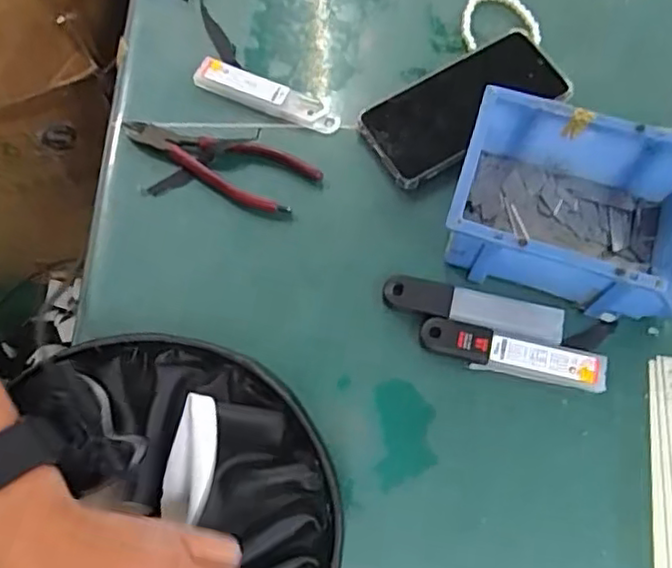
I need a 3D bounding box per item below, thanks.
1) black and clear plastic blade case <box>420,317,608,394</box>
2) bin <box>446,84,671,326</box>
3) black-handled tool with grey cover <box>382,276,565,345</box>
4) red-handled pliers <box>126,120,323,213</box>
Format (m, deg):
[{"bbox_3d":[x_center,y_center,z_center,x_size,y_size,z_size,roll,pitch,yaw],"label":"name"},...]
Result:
[{"bbox_3d":[0.124,0.050,0.456,0.128,0.011,0.028,11,70,6],"label":"black and clear plastic blade case"},{"bbox_3d":[0.170,-0.051,0.457,0.169,0.075,0.115,16,70,7],"label":"bin"},{"bbox_3d":[0.099,0.018,0.468,0.126,0.010,0.027,12,70,6],"label":"black-handled tool with grey cover"},{"bbox_3d":[-0.092,-0.101,0.512,0.156,0.008,0.051,26,72,11],"label":"red-handled pliers"}]

